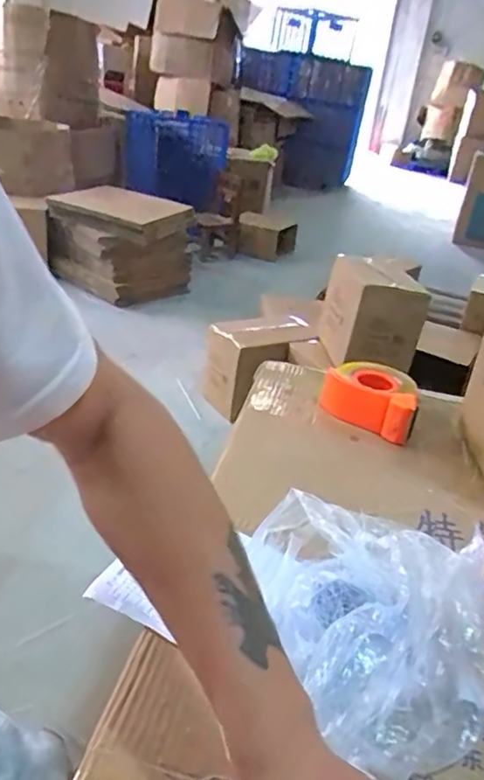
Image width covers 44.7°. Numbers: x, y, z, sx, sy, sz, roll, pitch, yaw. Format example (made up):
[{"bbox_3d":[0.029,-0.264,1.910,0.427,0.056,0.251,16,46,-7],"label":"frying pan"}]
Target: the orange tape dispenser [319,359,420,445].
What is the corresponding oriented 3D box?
[{"bbox_3d":[0.192,0.011,0.880,0.140,0.070,0.134,18,30,19],"label":"orange tape dispenser"}]

